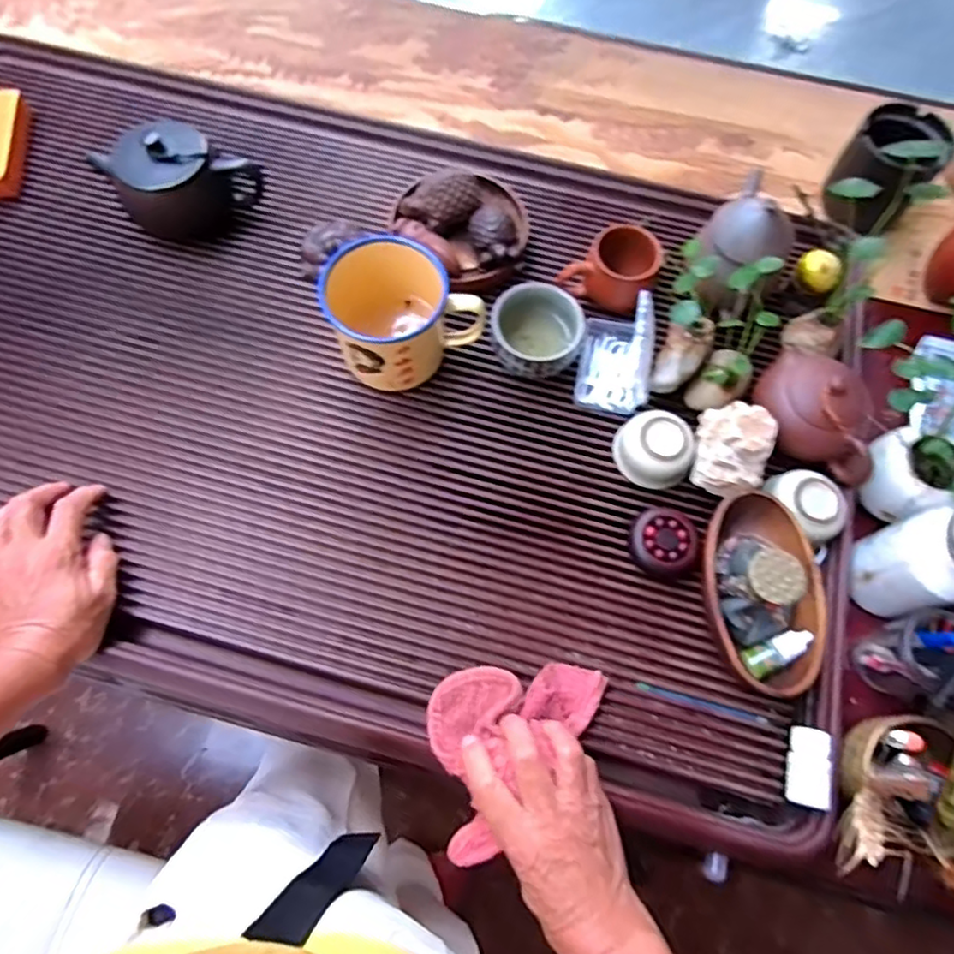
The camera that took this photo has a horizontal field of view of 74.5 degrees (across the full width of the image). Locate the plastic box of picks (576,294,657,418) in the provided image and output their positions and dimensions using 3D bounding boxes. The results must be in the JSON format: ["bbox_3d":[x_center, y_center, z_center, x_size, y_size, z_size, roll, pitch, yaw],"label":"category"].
[{"bbox_3d":[0.124,-0.112,0.531,0.059,0.072,0.087,14,65,3],"label":"plastic box of picks"}]

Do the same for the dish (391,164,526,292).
[{"bbox_3d":[-0.013,-0.224,0.571,0.120,0.052,0.115,1,65,-2],"label":"dish"}]

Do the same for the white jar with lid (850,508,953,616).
[{"bbox_3d":[0.348,0.066,0.479,0.065,0.117,0.067,18,71,5],"label":"white jar with lid"}]

